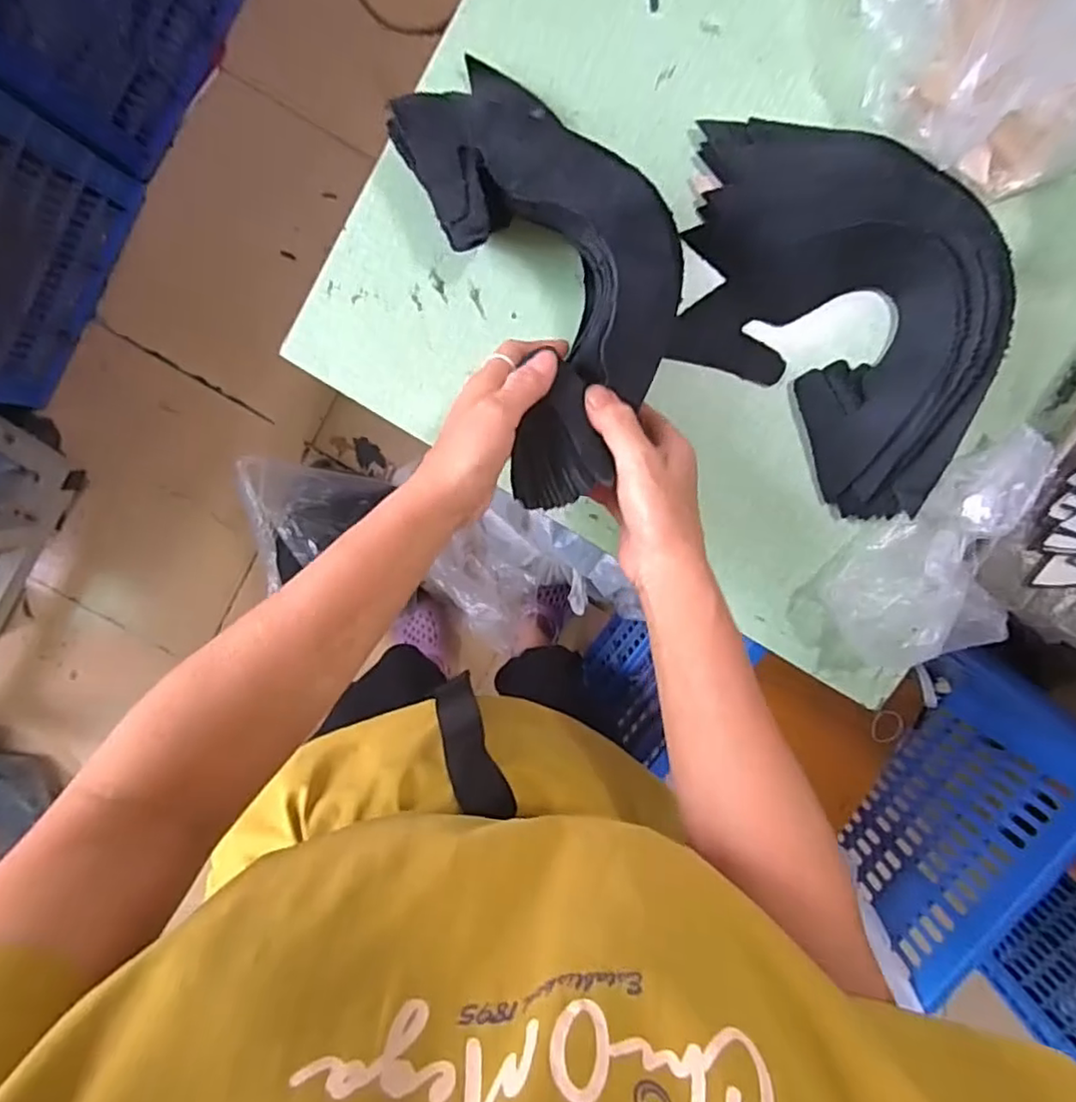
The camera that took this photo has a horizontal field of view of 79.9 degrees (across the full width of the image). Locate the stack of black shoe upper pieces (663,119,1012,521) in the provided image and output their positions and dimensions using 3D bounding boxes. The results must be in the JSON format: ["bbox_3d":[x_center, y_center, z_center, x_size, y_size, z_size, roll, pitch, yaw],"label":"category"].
[{"bbox_3d":[0.202,-0.170,0.437,0.261,0.050,0.181,41,97,-6],"label":"stack of black shoe upper pieces"}]

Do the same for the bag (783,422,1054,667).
[{"bbox_3d":[0.288,0.014,0.454,0.123,0.062,0.200,40,97,-5],"label":"bag"}]

